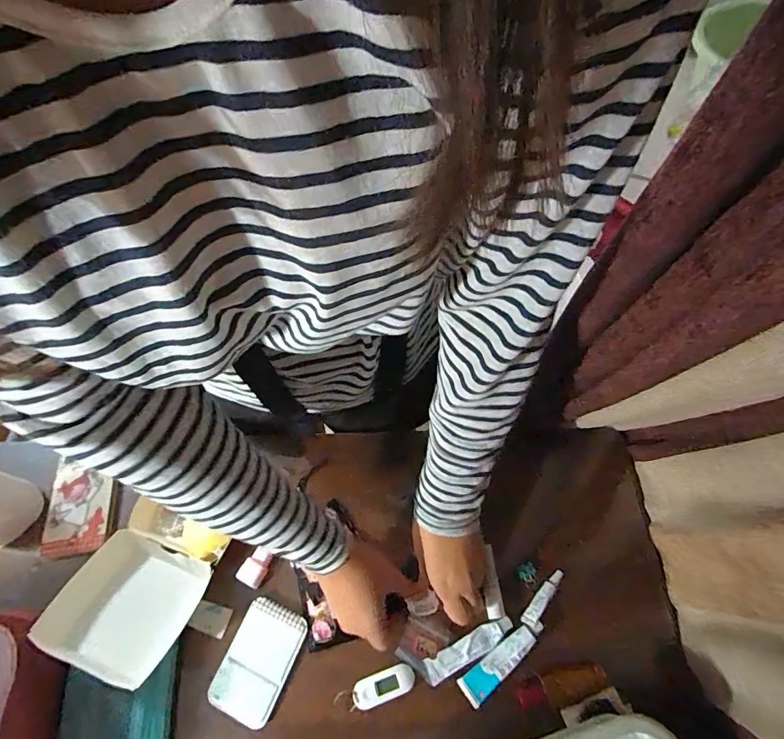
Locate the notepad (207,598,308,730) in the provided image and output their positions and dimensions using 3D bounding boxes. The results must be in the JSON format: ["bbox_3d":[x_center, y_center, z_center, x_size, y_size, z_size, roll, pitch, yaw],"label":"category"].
[{"bbox_3d":[-0.141,0.306,0.464,0.069,0.010,0.102,20,64,13],"label":"notepad"}]

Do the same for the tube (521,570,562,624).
[{"bbox_3d":[0.164,0.247,0.478,0.016,0.008,0.067,35,68,20],"label":"tube"}]

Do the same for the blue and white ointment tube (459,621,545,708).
[{"bbox_3d":[0.115,0.299,0.451,0.101,0.016,0.028,-32,64,-15],"label":"blue and white ointment tube"}]

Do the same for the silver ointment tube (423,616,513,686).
[{"bbox_3d":[0.081,0.290,0.457,0.098,0.010,0.024,-25,63,-11],"label":"silver ointment tube"}]

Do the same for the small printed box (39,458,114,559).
[{"bbox_3d":[-0.385,0.167,0.541,0.074,0.015,0.114,-9,61,-2],"label":"small printed box"}]

